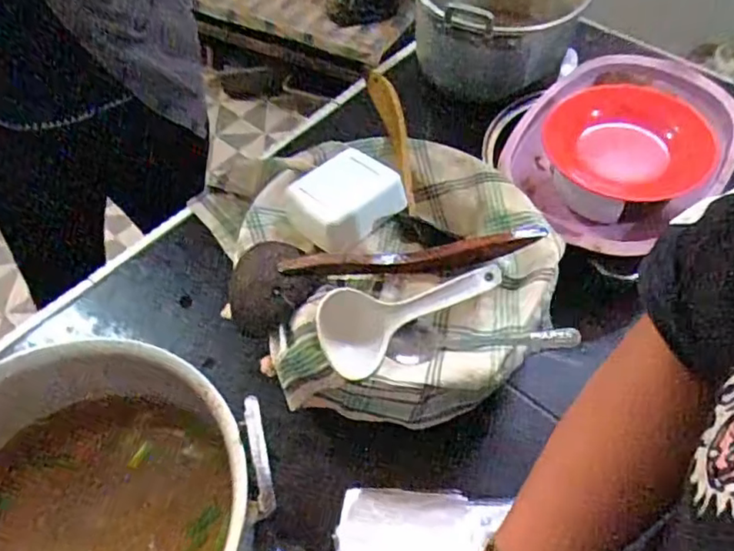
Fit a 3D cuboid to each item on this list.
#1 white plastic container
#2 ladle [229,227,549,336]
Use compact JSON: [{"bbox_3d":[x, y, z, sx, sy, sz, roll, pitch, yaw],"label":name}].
[{"bbox_3d":[-0.023,-0.078,0.613,0.096,0.045,0.078,-34,61,-21],"label":"white plastic container"},{"bbox_3d":[0.017,-0.016,0.558,0.288,0.053,0.075,-13,56,-9],"label":"ladle"}]

